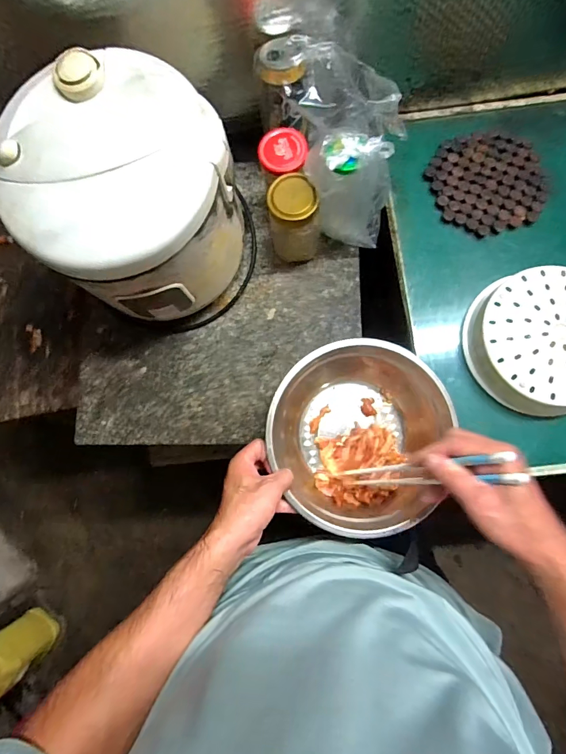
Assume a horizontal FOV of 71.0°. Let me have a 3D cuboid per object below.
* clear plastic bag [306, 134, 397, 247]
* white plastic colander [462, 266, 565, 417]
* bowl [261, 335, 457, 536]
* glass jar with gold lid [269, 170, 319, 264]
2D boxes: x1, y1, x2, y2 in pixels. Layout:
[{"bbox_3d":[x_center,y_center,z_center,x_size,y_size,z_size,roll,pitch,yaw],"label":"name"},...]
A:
[{"bbox_3d":[0.092,-0.249,0.540,0.117,0.161,0.068,0,81,3],"label":"clear plastic bag"},{"bbox_3d":[0.356,-0.053,0.544,0.188,0.059,0.188,0,81,3],"label":"white plastic colander"},{"bbox_3d":[0.093,0.072,0.513,0.210,0.091,0.230,23,82,6],"label":"bowl"},{"bbox_3d":[0.017,-0.224,0.569,0.065,0.124,0.061,0,81,3],"label":"glass jar with gold lid"}]

